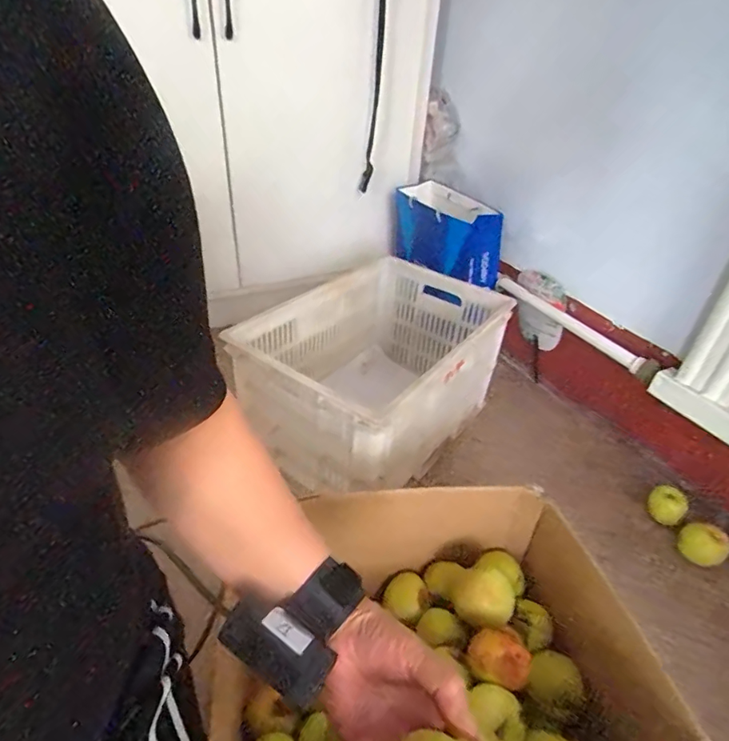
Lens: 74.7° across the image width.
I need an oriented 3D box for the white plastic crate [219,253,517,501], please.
[{"bbox_3d":[0.014,0.004,0.919,0.348,0.254,0.473,25,40,27],"label":"white plastic crate"}]

